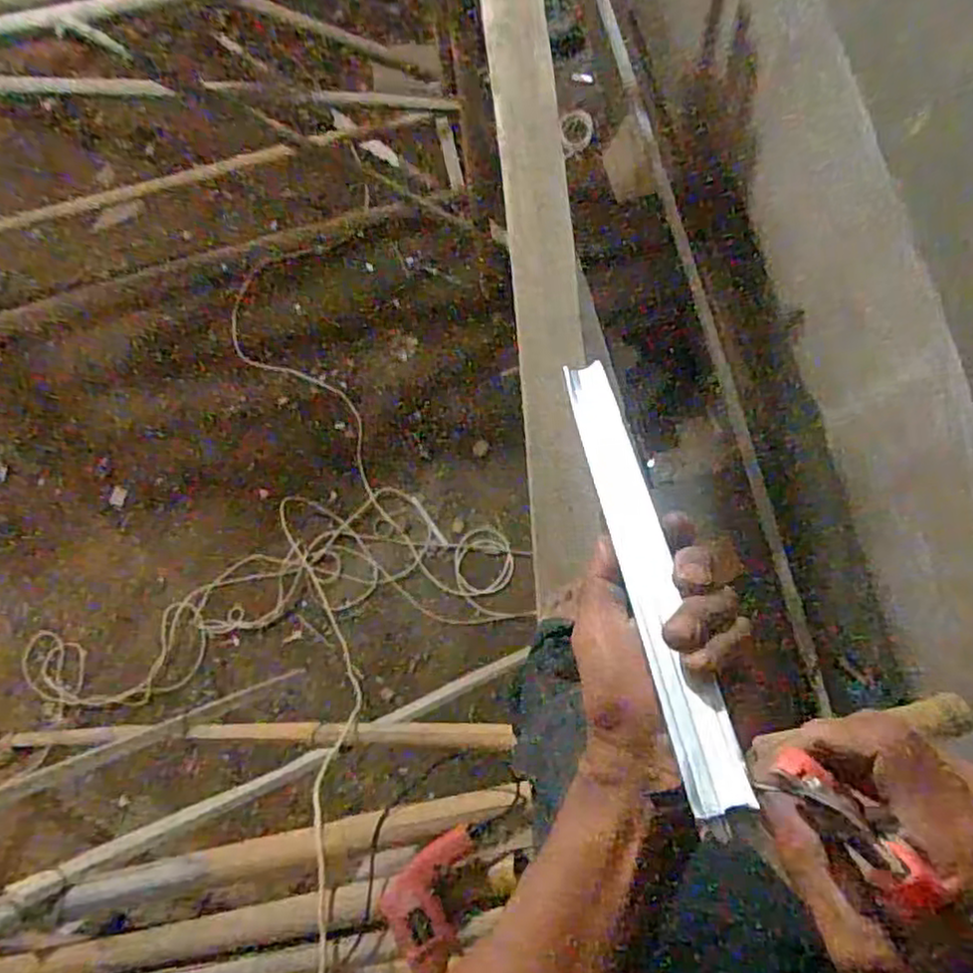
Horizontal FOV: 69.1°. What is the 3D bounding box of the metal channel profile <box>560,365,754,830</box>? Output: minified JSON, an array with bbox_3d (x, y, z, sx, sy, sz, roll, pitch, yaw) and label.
[{"bbox_3d":[0.079,0.024,0.370,0.027,0.009,0.279,-9,47,1],"label":"metal channel profile"}]

